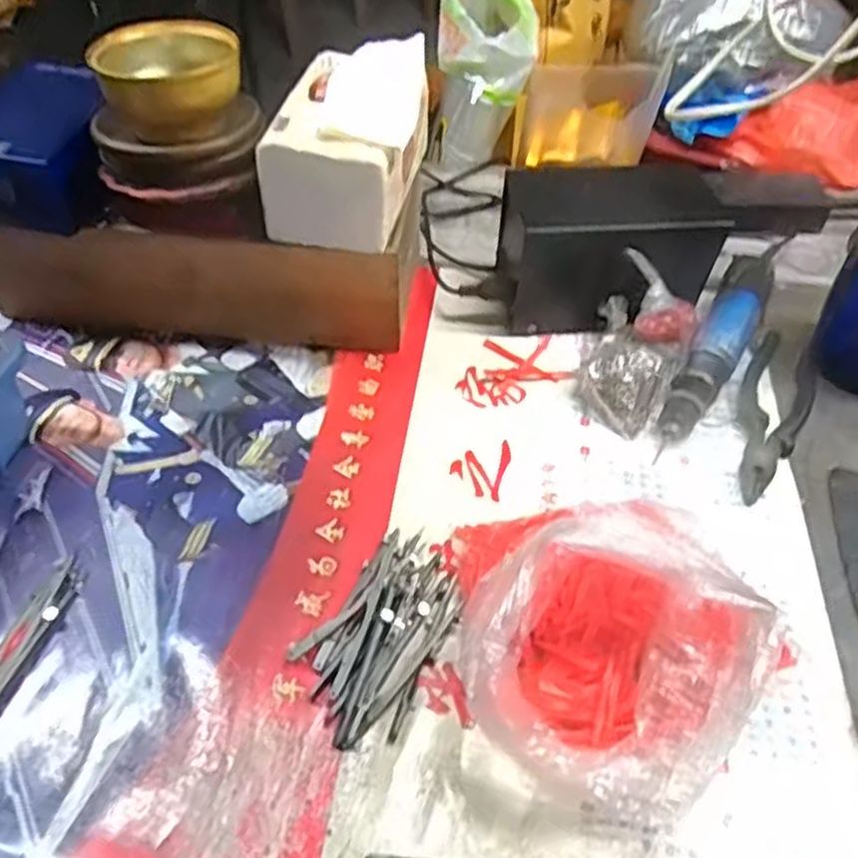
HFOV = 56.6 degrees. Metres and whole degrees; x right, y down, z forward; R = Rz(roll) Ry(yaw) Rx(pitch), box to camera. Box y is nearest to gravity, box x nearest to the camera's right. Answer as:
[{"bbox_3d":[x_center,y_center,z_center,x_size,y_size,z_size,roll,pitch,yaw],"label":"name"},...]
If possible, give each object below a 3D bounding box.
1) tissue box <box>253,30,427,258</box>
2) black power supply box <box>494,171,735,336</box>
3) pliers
[{"bbox_3d":[-0.053,-0.206,0.572,0.097,0.096,0.133,12,48,10],"label":"tissue box"},{"bbox_3d":[0.142,-0.142,0.639,0.164,0.109,0.086,1,48,-1],"label":"black power supply box"},{"bbox_3d":[0.254,-0.011,0.586,0.049,0.011,0.167,18,50,15],"label":"pliers"}]

